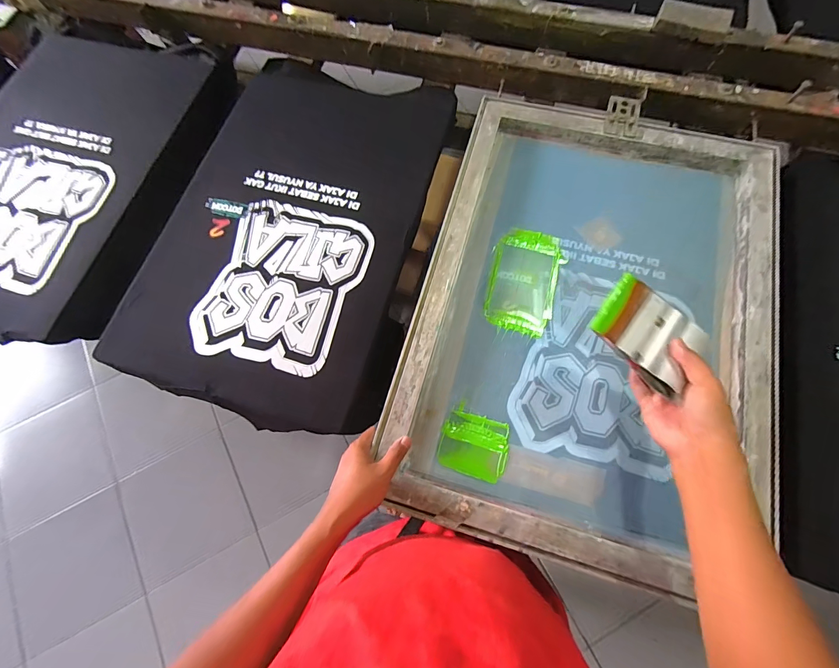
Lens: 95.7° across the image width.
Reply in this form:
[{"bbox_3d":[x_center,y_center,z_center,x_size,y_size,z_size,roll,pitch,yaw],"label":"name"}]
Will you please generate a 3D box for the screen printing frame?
[{"bbox_3d":[0.248,-0.044,0.550,0.471,0.045,0.663,15,72,7],"label":"screen printing frame"}]

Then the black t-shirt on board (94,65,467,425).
[{"bbox_3d":[-0.200,-0.195,0.660,0.414,0.075,0.673,13,72,7],"label":"black t-shirt on board"}]

